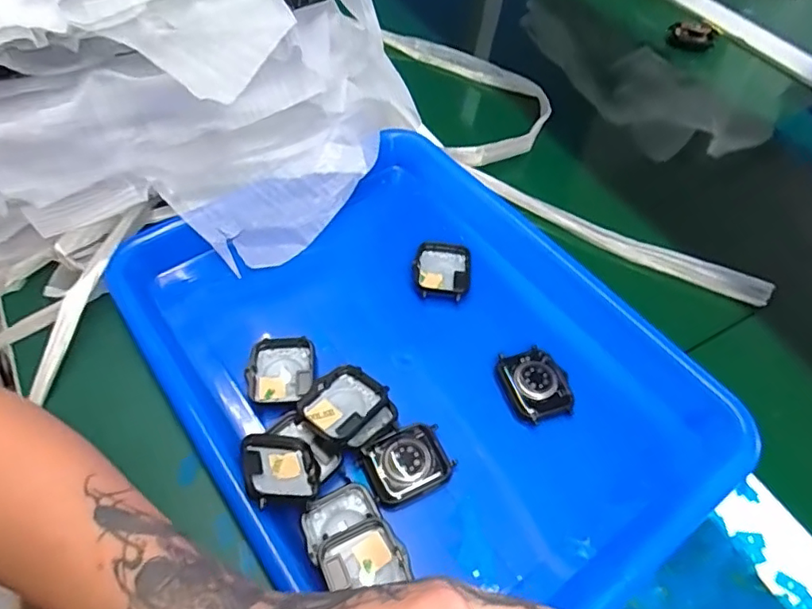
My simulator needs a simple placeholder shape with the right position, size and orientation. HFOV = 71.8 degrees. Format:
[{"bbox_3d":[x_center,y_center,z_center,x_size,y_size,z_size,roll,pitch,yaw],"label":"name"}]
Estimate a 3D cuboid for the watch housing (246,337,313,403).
[{"bbox_3d":[-0.074,0.039,0.333,0.037,0.011,0.039,-3,53,-5],"label":"watch housing"}]

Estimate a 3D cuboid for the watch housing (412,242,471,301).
[{"bbox_3d":[0.025,-0.022,0.381,0.038,0.011,0.044,4,53,1],"label":"watch housing"}]

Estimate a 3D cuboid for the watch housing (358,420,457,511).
[{"bbox_3d":[0.001,0.086,0.303,0.044,0.012,0.035,-22,57,-18],"label":"watch housing"}]

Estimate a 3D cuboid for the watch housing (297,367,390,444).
[{"bbox_3d":[-0.034,0.057,0.314,0.037,0.013,0.042,37,60,23],"label":"watch housing"}]

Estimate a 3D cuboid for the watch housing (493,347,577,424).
[{"bbox_3d":[0.076,0.048,0.333,0.037,0.013,0.043,-11,54,-10],"label":"watch housing"}]

